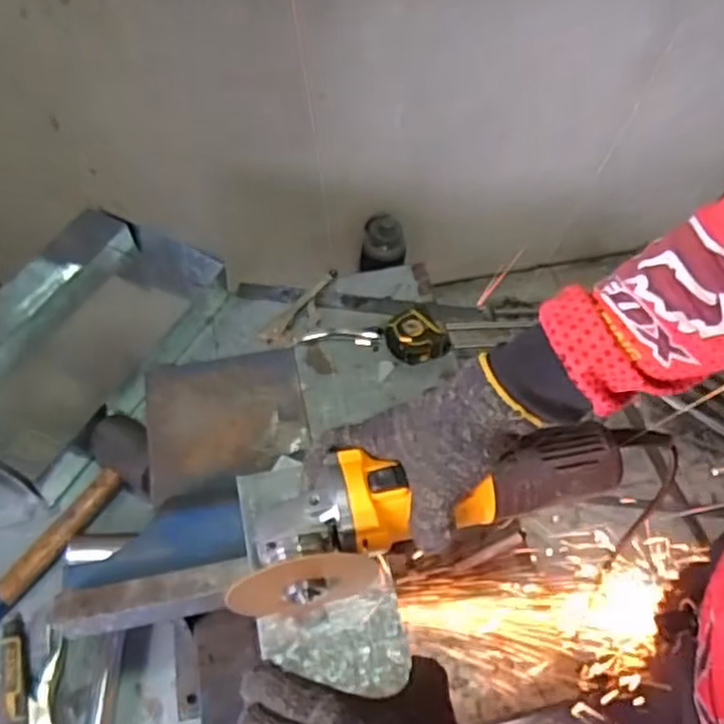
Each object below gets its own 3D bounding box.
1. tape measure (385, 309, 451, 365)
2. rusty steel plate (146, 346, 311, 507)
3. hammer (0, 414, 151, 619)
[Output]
[{"bbox_3d":[0.074,-0.037,0.964,0.085,0.034,0.071,-6,54,-4],"label":"tape measure"},{"bbox_3d":[-0.130,0.052,0.684,0.148,0.010,0.146,-7,53,-12],"label":"rusty steel plate"},{"bbox_3d":[-0.341,0.186,0.770,0.094,0.061,0.308,23,57,16],"label":"hammer"}]

